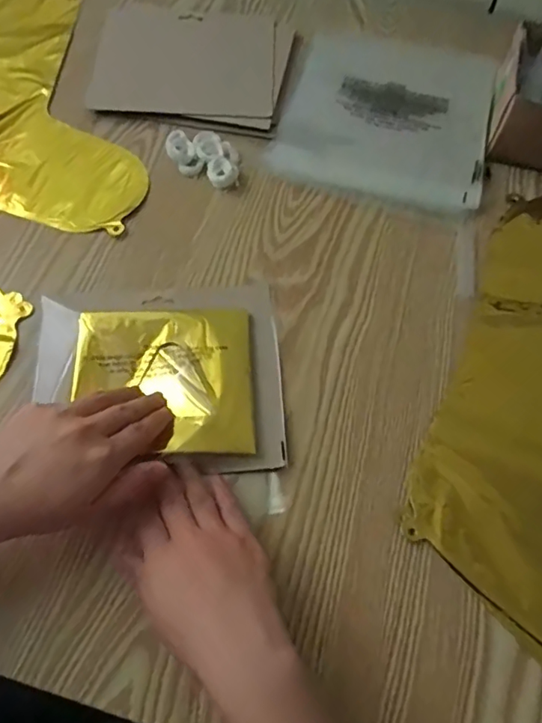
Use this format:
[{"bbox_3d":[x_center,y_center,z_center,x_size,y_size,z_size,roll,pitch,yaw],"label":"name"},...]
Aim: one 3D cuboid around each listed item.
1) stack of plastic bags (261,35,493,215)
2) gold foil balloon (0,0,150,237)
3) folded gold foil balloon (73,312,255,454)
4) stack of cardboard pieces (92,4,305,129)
[{"bbox_3d":[0.125,-0.269,0.570,0.210,0.010,0.230,15,64,5],"label":"stack of plastic bags"},{"bbox_3d":[-0.243,-0.300,0.570,0.226,0.013,0.397,0,64,-2],"label":"gold foil balloon"},{"bbox_3d":[-0.085,0.013,0.418,0.139,0.018,0.124,-1,64,-2],"label":"folded gold foil balloon"},{"bbox_3d":[-0.084,-0.328,0.583,0.209,0.013,0.179,9,64,2],"label":"stack of cardboard pieces"}]

